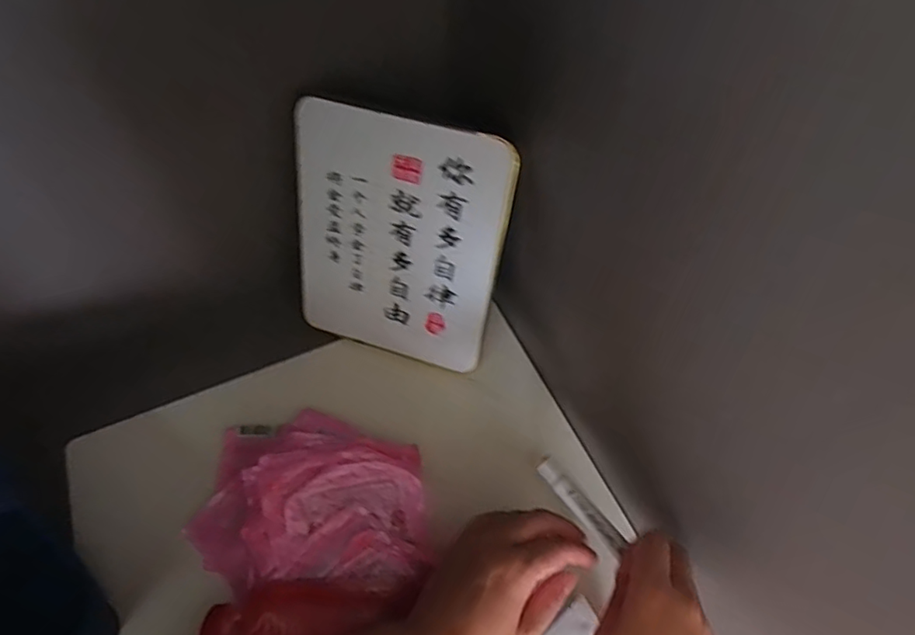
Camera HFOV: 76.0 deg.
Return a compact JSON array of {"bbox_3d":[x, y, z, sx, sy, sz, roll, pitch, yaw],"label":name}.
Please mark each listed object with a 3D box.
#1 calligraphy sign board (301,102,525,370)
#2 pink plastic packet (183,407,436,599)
[{"bbox_3d":[-0.056,-0.061,0.545,0.189,0.249,0.010,16,38,9],"label":"calligraphy sign board"},{"bbox_3d":[-0.127,0.154,0.516,0.207,0.059,0.151,1,56,0],"label":"pink plastic packet"}]

